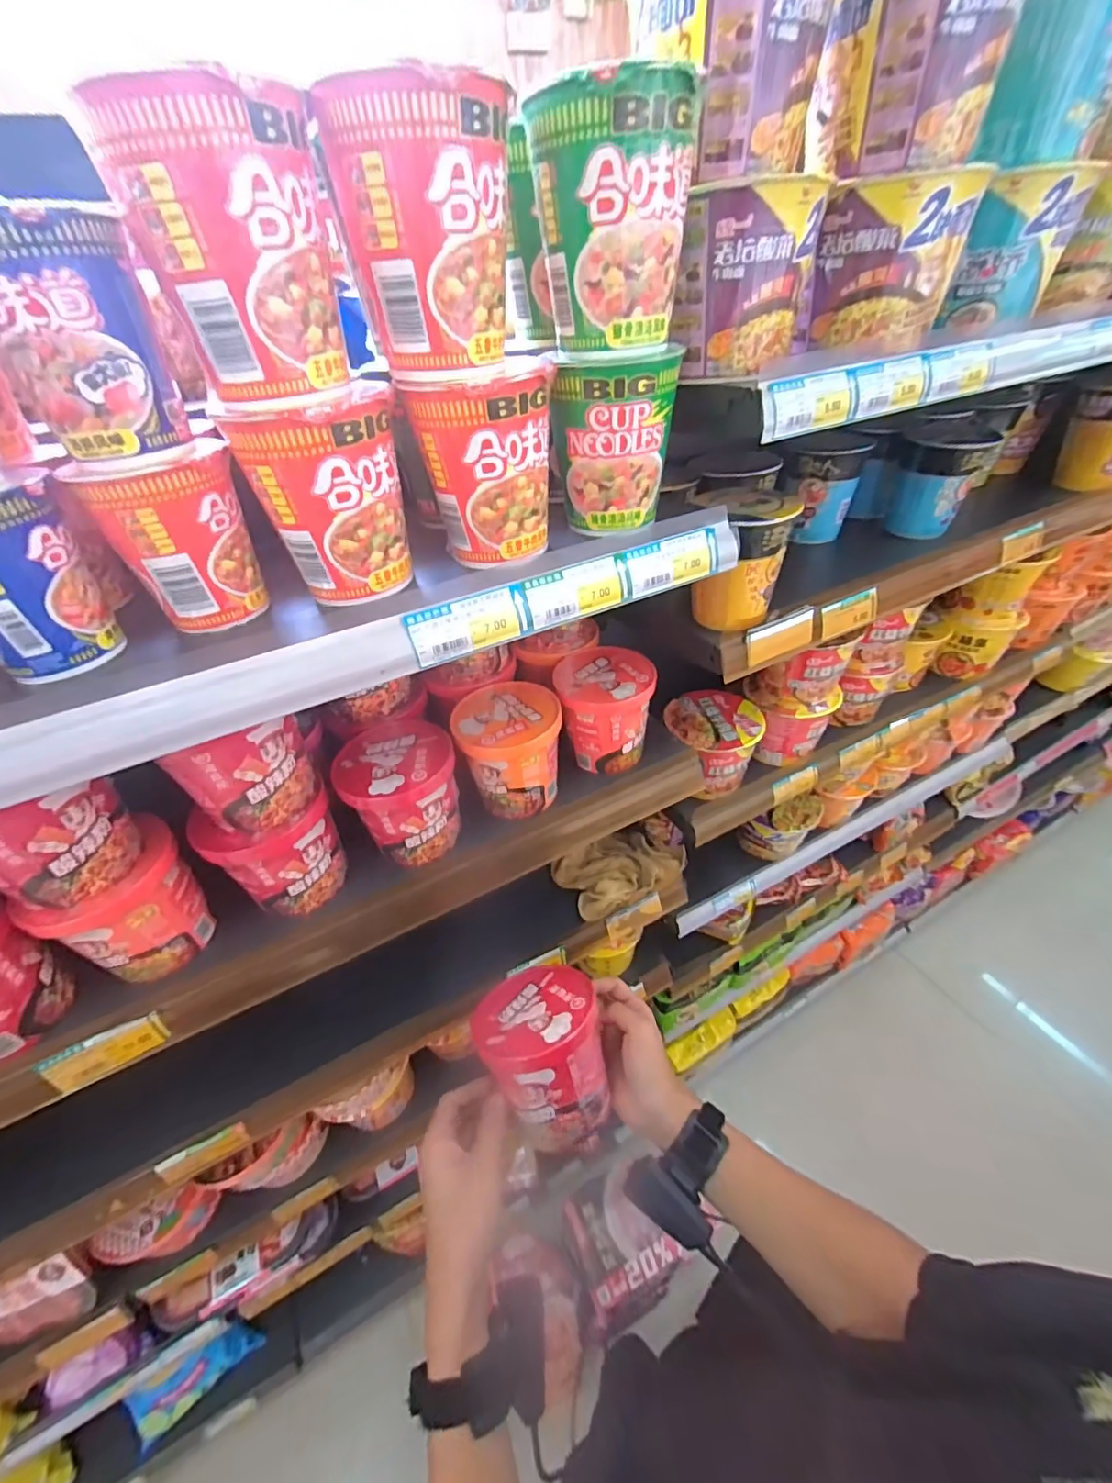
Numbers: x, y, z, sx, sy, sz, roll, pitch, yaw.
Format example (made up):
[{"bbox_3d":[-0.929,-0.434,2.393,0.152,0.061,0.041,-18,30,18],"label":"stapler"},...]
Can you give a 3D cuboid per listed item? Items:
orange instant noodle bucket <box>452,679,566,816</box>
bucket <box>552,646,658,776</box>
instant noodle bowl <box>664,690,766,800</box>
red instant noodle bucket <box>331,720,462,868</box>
[{"bbox_3d":[-0.049,0.007,0.591,0.107,0.105,0.106,-3,41,3],"label":"orange instant noodle bucket"},{"bbox_3d":[0.058,-0.037,0.634,0.107,0.109,0.102,-3,41,3],"label":"bucket"},{"bbox_3d":[0.219,0.005,0.759,0.123,0.099,0.127,2,42,8],"label":"instant noodle bowl"},{"bbox_3d":[-0.155,0.049,0.554,0.106,0.103,0.113,-3,41,3],"label":"red instant noodle bucket"}]

